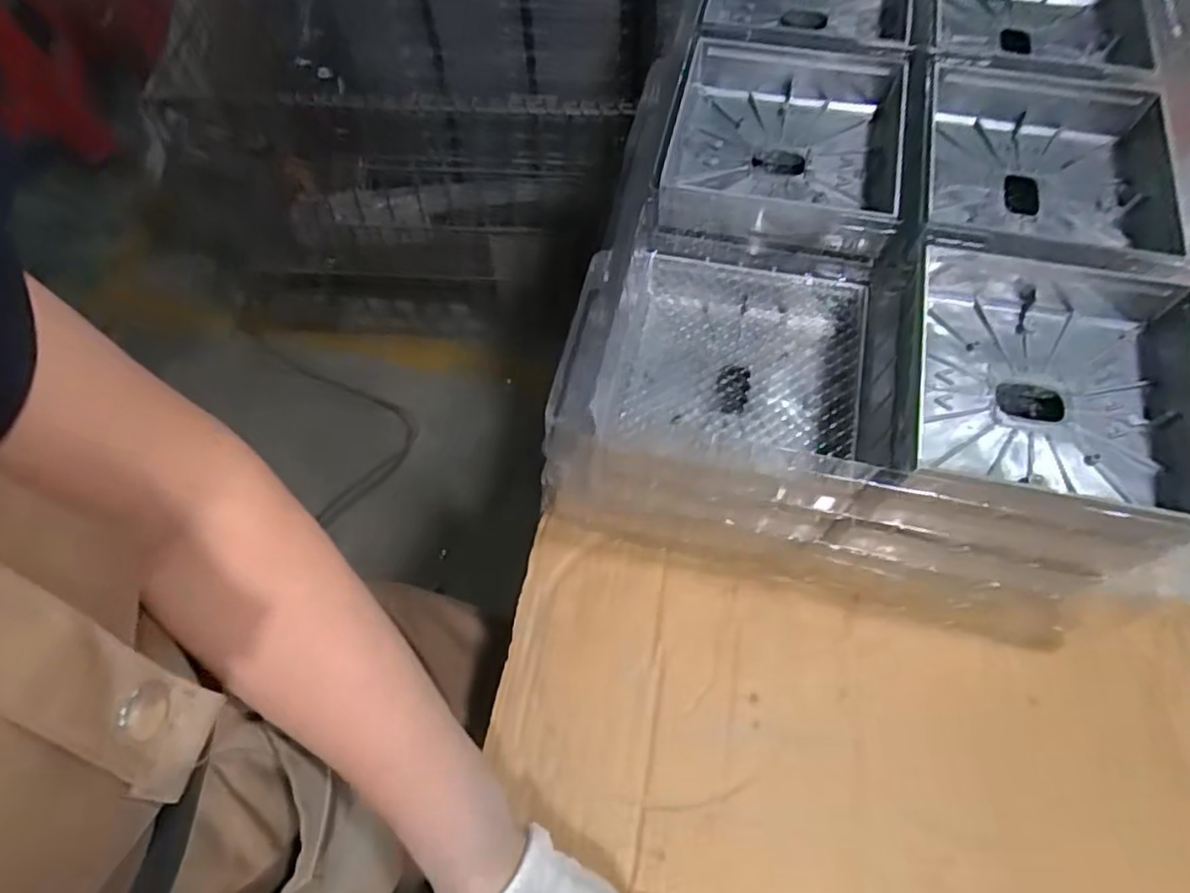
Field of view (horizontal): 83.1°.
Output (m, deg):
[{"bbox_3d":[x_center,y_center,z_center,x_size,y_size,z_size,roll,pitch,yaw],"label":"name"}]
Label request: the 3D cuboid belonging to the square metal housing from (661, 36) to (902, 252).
[{"bbox_3d":[0.116,-0.188,0.420,0.135,0.041,0.145,13,65,8],"label":"square metal housing"}]

